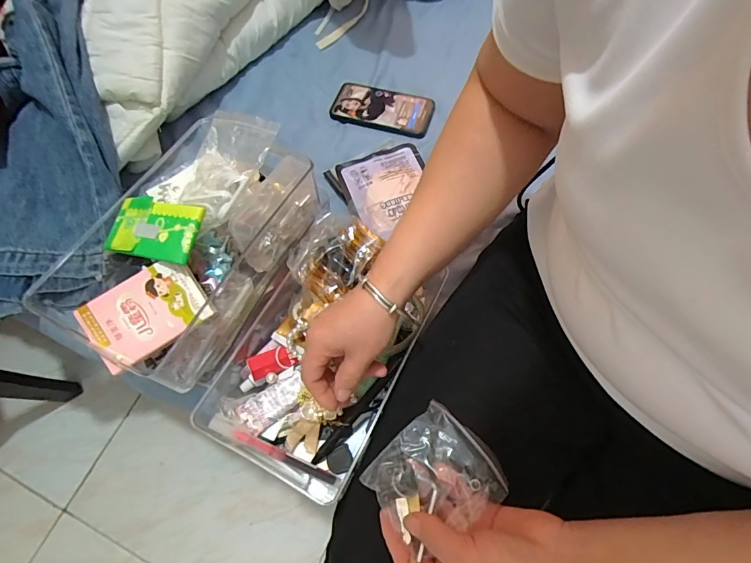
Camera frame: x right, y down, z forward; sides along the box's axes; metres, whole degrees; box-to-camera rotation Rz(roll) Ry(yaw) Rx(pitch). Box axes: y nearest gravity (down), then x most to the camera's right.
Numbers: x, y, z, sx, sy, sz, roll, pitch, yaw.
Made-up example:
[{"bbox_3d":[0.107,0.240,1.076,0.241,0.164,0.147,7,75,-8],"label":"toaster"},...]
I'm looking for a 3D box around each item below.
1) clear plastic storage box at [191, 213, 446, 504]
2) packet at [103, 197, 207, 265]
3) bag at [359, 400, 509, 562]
[{"bbox_3d":[-0.056,0.070,0.429,0.161,0.081,0.245,26,70,14],"label":"clear plastic storage box"},{"bbox_3d":[-0.198,-0.047,0.369,0.099,0.009,0.053,9,78,21],"label":"packet"},{"bbox_3d":[0.047,0.151,0.322,0.088,0.017,0.081,-41,70,-14],"label":"bag"}]

